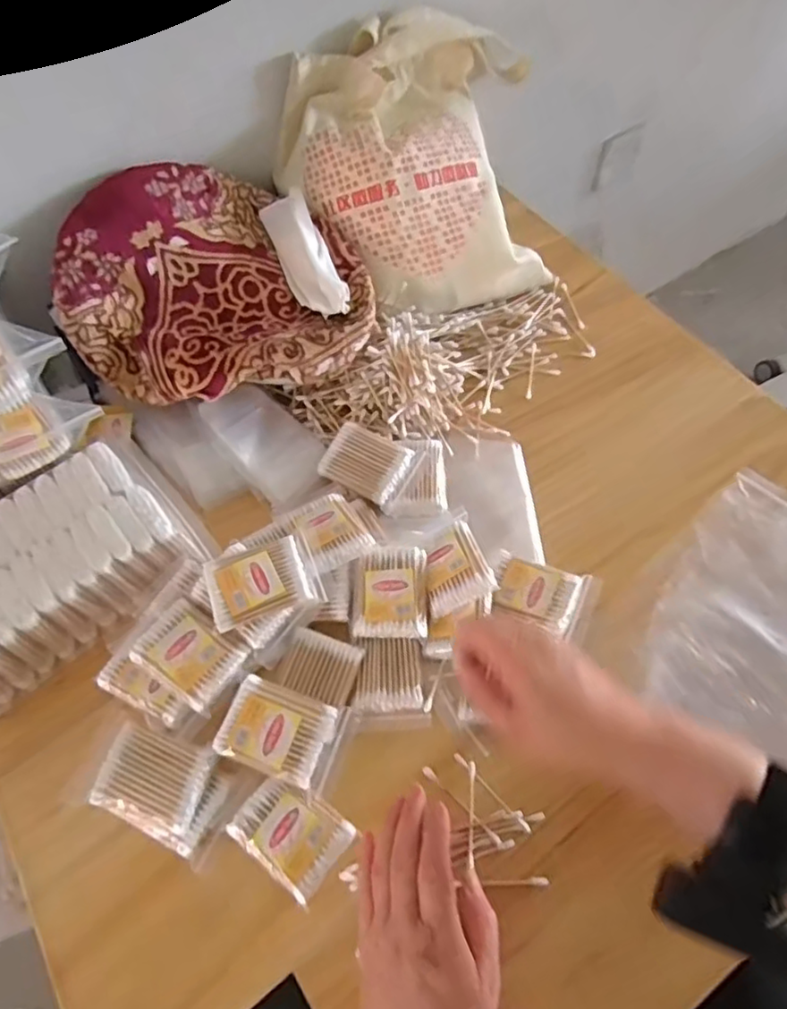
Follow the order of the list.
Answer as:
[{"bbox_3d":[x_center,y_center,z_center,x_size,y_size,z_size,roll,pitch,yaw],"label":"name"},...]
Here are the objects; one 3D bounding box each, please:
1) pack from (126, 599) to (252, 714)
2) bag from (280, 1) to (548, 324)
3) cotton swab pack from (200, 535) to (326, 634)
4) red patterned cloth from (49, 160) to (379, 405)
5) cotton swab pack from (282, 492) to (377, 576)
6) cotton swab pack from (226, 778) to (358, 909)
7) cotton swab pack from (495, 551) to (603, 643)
[{"bbox_3d":[-0.156,0.111,0.485,0.074,0.014,0.060,31,65,17],"label":"pack"},{"bbox_3d":[0.026,-0.361,0.681,0.284,0.190,0.253,-14,60,-6],"label":"bag"},{"bbox_3d":[-0.102,0.059,0.494,0.081,0.016,0.057,-19,61,-9],"label":"cotton swab pack"},{"bbox_3d":[-0.170,-0.212,0.618,0.278,0.100,0.233,-14,70,-12],"label":"red patterned cloth"},{"bbox_3d":[-0.056,0.021,0.539,0.061,0.018,0.079,-18,44,-19],"label":"cotton swab pack"},{"bbox_3d":[-0.071,0.232,0.453,0.074,0.017,0.056,34,67,19],"label":"cotton swab pack"},{"bbox_3d":[0.123,0.073,0.531,0.081,0.020,0.056,22,63,14],"label":"cotton swab pack"}]

